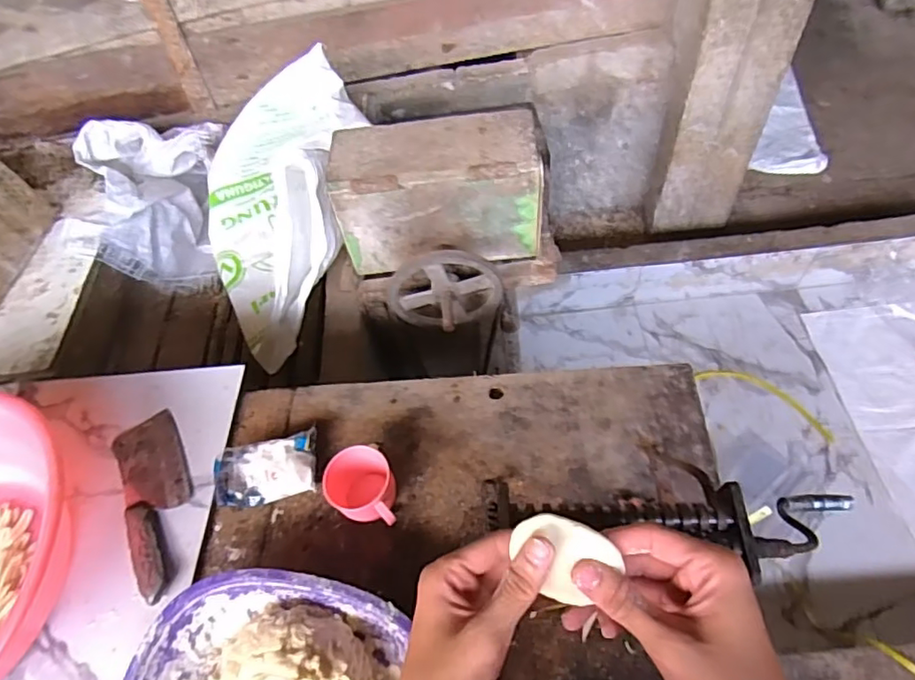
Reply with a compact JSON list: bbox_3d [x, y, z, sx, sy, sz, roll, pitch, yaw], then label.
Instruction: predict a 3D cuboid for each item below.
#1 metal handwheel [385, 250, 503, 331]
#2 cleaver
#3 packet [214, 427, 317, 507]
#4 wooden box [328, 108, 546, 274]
[{"bbox_3d":[-0.019,-0.069,1.021,0.200,0.177,0.087,-6,55,1],"label":"metal handwheel"},{"bbox_3d":[-0.373,0.192,0.723,0.084,0.032,0.247,-27,57,-13],"label":"cleaver"},{"bbox_3d":[-0.238,0.159,0.717,0.126,0.036,0.074,-8,55,0],"label":"packet"},{"bbox_3d":[-0.034,-0.263,1.045,0.346,0.215,0.137,-6,55,1],"label":"wooden box"}]

